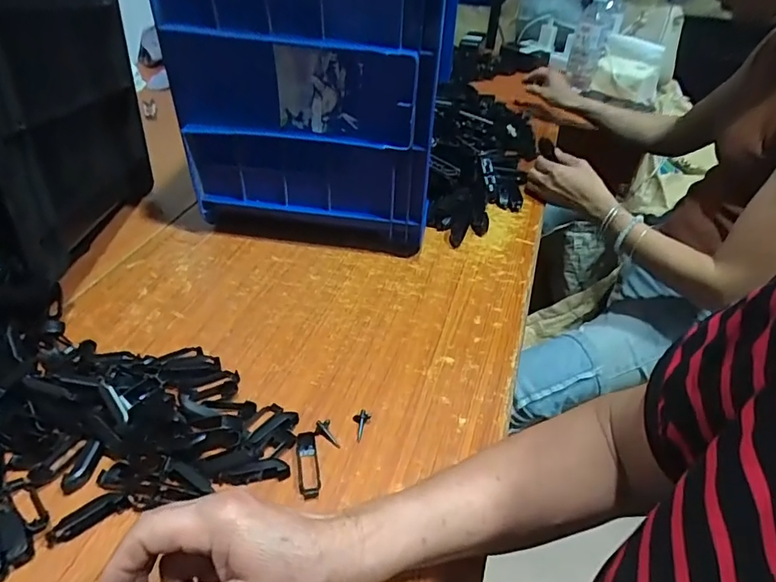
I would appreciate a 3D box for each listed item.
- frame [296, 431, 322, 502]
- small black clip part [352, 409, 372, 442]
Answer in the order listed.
[{"bbox_3d":[-0.069,0.148,0.432,0.019,0.012,0.057,-7,41,-11],"label":"frame"},{"bbox_3d":[-0.025,0.123,0.467,0.016,0.013,0.033,4,40,1],"label":"small black clip part"}]

